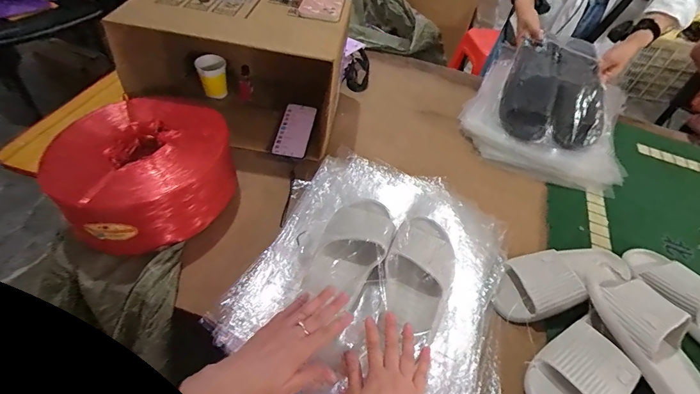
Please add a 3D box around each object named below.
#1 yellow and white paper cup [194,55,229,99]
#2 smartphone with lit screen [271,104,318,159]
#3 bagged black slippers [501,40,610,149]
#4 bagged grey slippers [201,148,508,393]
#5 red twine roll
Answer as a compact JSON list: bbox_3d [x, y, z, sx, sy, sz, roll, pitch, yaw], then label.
[{"bbox_3d":[-0.316,-0.276,0.837,0.065,0.088,0.074,-10,51,-15],"label":"yellow and white paper cup"},{"bbox_3d":[-0.120,-0.152,0.809,0.070,0.011,0.159,14,55,-2],"label":"smartphone with lit screen"},{"bbox_3d":[0.517,-0.260,0.905,0.241,0.075,0.289,16,88,16],"label":"bagged black slippers"},{"bbox_3d":[0.051,0.116,0.604,0.404,0.083,0.473,18,49,8],"label":"bagged grey slippers"},{"bbox_3d":[-0.334,-0.049,0.623,0.250,0.130,0.234,4,48,-4],"label":"red twine roll"}]

